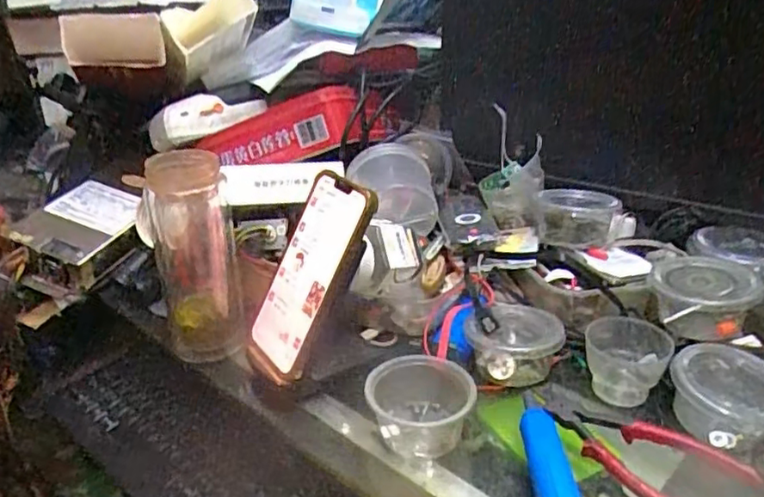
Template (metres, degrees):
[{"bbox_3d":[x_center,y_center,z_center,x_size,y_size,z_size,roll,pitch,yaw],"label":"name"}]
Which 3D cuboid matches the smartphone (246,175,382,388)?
[{"bbox_3d":[-0.058,0.023,0.493,0.015,0.164,0.080,15,16,-46],"label":"smartphone"}]

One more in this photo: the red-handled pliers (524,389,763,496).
[{"bbox_3d":[0.165,0.133,0.436,0.067,0.025,0.158,-24,34,-38],"label":"red-handled pliers"}]

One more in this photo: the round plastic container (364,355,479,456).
[{"bbox_3d":[0.026,0.115,0.458,0.073,0.042,0.073,-1,26,0],"label":"round plastic container"}]

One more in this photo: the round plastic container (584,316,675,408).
[{"bbox_3d":[0.195,0.090,0.503,0.062,0.047,0.062,-1,26,0],"label":"round plastic container"}]

